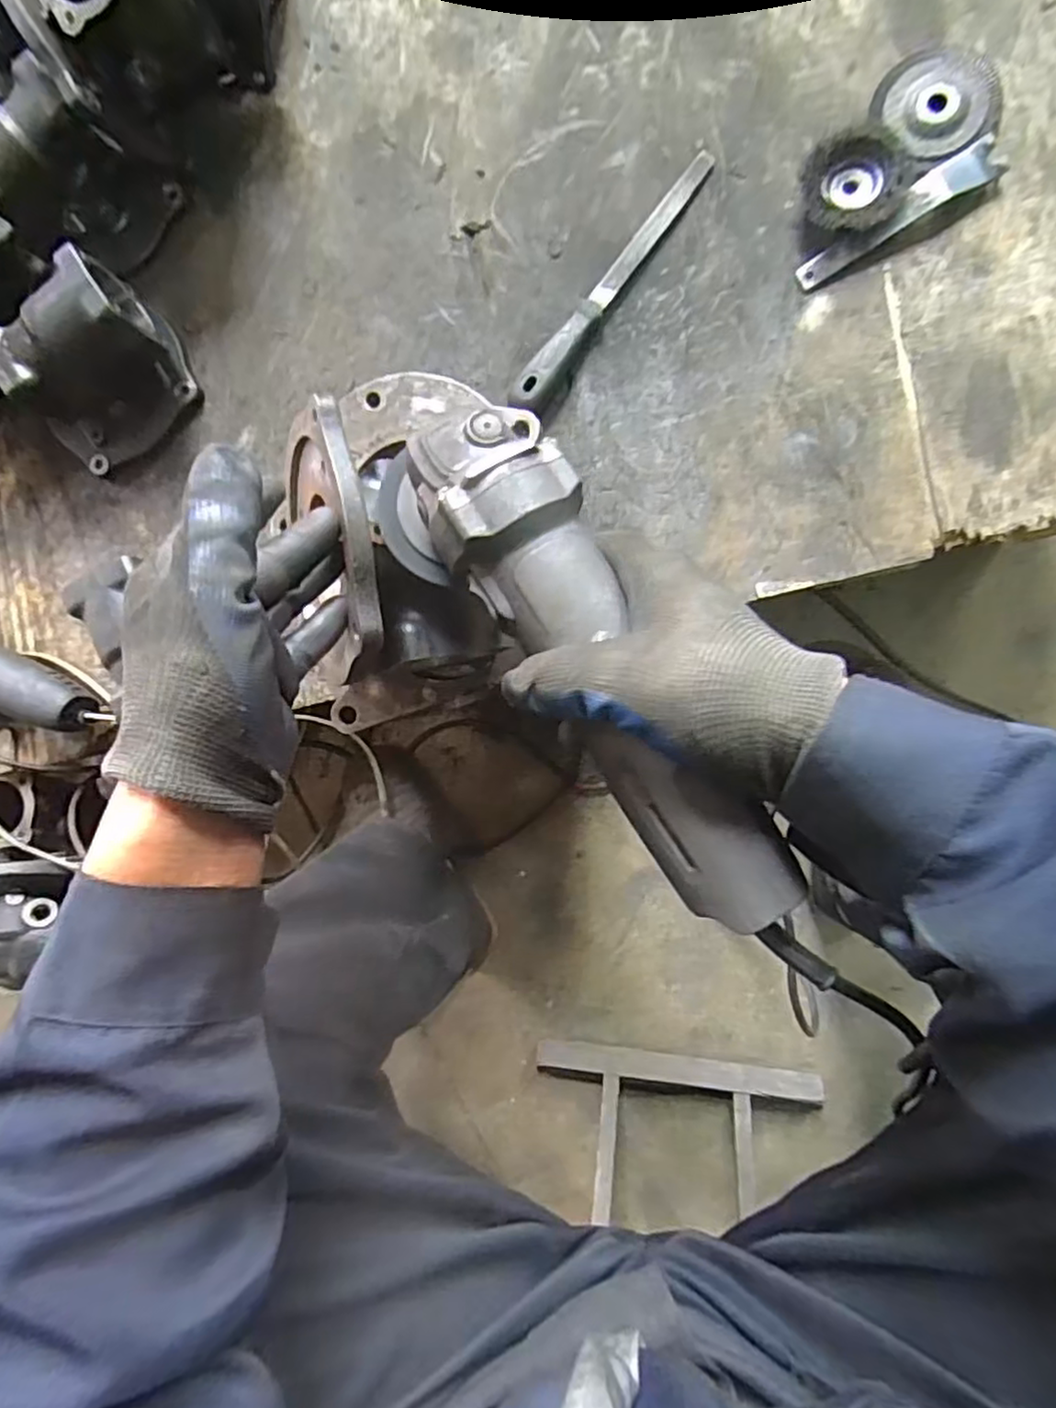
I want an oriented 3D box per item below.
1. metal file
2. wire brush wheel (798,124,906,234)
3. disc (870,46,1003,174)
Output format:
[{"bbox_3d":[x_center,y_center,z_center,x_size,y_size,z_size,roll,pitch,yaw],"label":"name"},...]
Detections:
[{"bbox_3d":[0.070,-0.362,0.573,0.029,0.030,0.261,36,97,6],"label":"metal file"},{"bbox_3d":[0.263,-0.422,0.547,0.074,0.025,0.076,0,93,9],"label":"wire brush wheel"},{"bbox_3d":[0.325,-0.480,0.538,0.103,0.010,0.093,-34,80,-2],"label":"disc"}]

